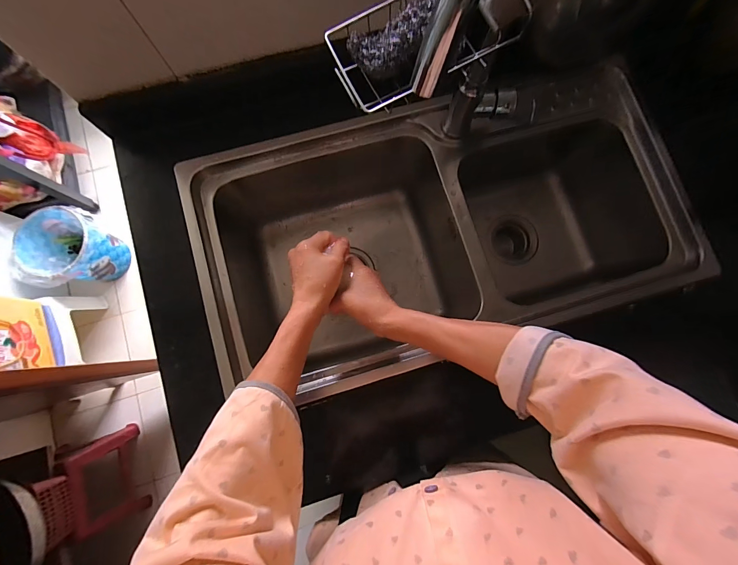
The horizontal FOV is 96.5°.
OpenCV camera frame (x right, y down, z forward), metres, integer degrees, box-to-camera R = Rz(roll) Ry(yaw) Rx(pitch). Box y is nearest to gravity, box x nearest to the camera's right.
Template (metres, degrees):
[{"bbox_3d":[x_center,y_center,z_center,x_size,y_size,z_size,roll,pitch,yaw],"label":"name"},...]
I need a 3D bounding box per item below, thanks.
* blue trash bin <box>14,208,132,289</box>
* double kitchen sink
[{"bbox_3d":[-0.986,-0.125,1.086,0.240,0.201,0.250,-37,84,-7],"label":"blue trash bin"},{"bbox_3d":[0.101,-0.092,0.609,0.735,0.227,0.383,-16,82,-4],"label":"double kitchen sink"}]

